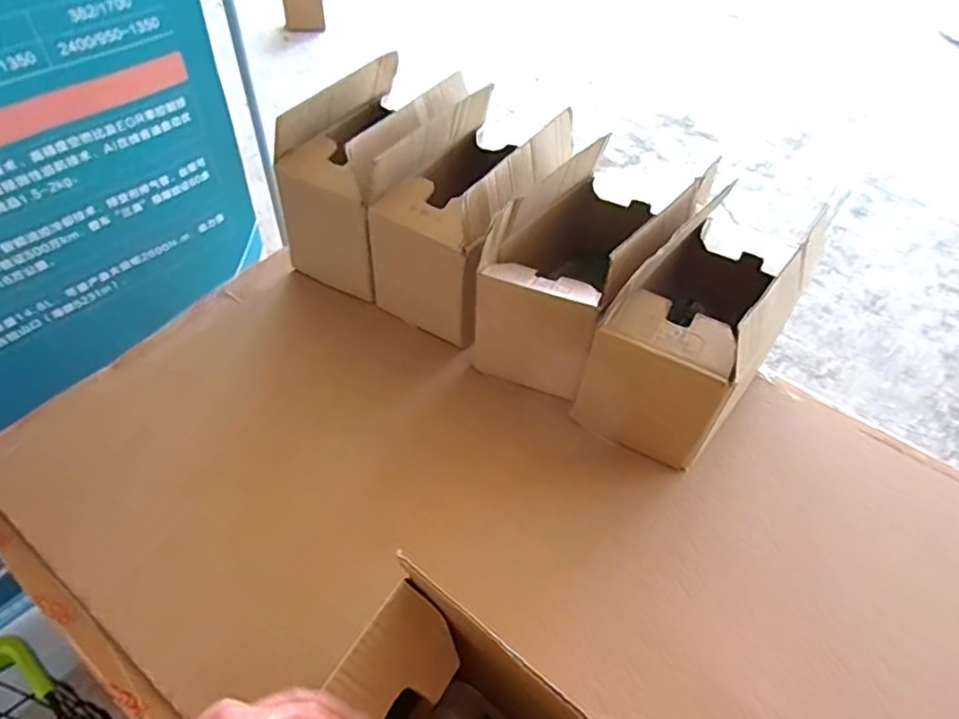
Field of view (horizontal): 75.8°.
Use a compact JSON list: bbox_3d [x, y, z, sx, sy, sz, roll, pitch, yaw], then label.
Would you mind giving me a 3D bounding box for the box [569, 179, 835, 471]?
[{"bbox_3d":[0.228,-0.033,0.652,0.149,0.212,0.205,31,54,20],"label":"box"}]

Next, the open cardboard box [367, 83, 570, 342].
[{"bbox_3d":[-0.006,-0.172,0.753,0.143,0.214,0.220,33,55,22],"label":"open cardboard box"}]

